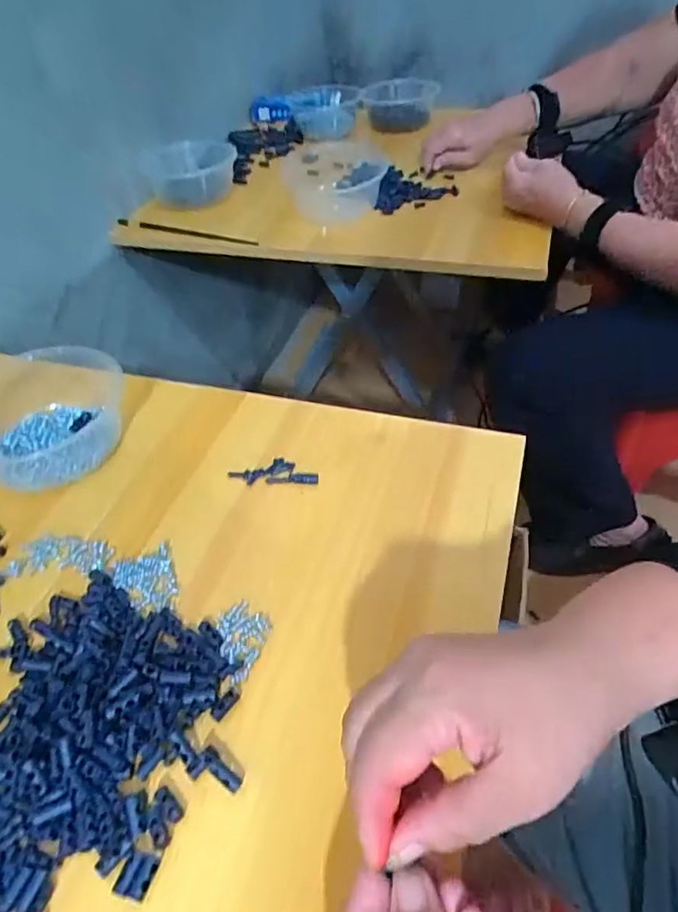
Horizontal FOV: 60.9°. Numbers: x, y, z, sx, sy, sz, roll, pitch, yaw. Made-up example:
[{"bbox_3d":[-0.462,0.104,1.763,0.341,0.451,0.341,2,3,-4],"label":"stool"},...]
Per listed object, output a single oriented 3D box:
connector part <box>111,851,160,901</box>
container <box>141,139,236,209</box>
[{"bbox_3d":[-0.095,0.197,0.271,0.015,0.004,0.018,10,46,16],"label":"connector part"},{"bbox_3d":[-0.202,-0.405,0.813,0.117,0.057,0.096,-8,44,-1],"label":"container"}]

